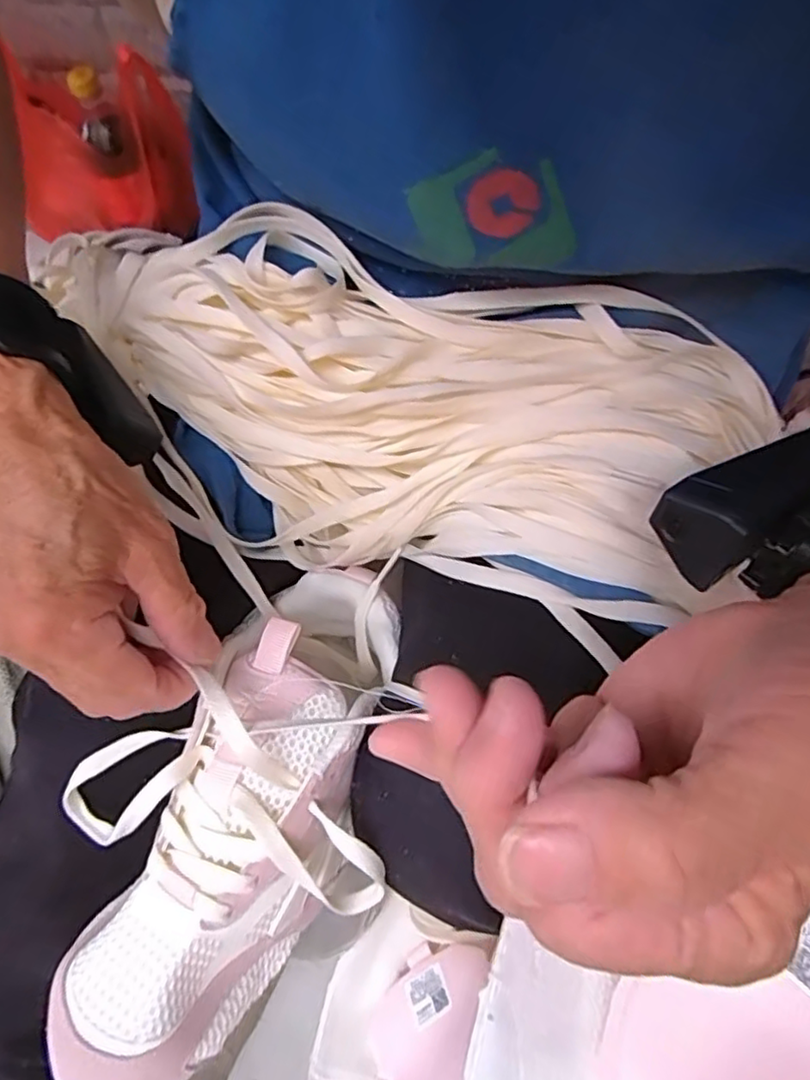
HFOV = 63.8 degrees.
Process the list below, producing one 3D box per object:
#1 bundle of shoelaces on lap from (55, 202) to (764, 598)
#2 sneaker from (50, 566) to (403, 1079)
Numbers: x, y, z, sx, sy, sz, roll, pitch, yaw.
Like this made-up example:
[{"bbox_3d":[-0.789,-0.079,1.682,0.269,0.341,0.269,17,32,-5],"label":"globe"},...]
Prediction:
[{"bbox_3d":[-0.021,-0.067,0.308,0.331,0.086,0.120,16,65,12],"label":"bundle of shoelaces on lap"},{"bbox_3d":[-0.077,0.114,0.292,0.096,0.088,0.223,19,67,13],"label":"sneaker"}]

